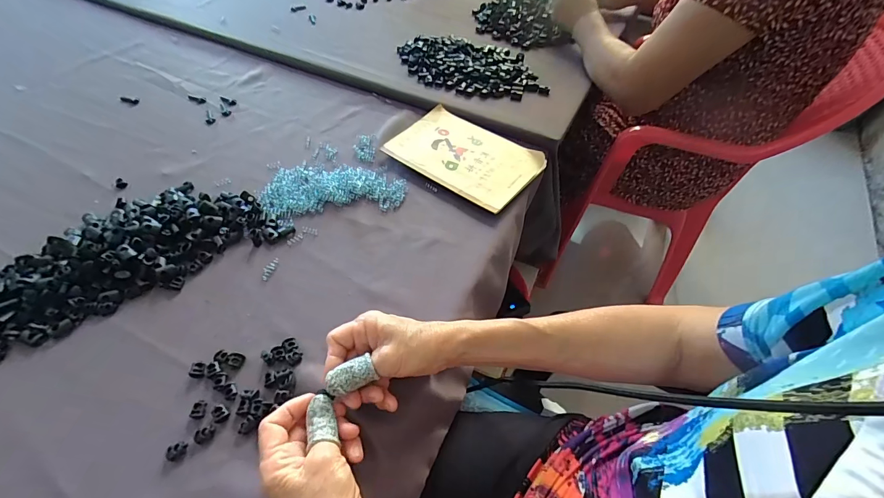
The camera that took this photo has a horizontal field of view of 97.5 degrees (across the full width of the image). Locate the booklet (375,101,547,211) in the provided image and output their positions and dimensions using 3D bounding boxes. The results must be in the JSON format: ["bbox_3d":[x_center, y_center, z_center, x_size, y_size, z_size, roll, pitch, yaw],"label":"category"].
[{"bbox_3d":[0.033,-0.140,0.581,0.210,0.021,0.147,28,56,20],"label":"booklet"}]

